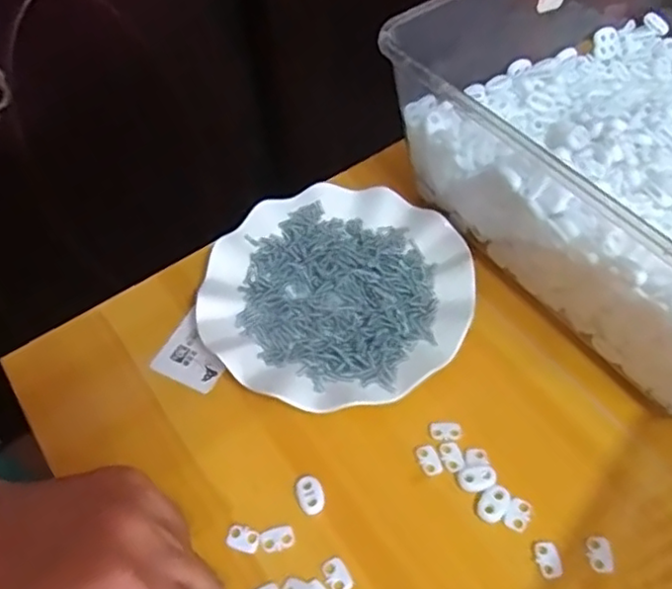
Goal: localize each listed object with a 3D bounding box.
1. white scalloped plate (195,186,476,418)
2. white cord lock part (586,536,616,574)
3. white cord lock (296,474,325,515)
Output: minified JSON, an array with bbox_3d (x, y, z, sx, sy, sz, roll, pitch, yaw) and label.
[{"bbox_3d":[0.001,-0.002,0.452,0.178,0.020,0.178,-2,54,2],"label":"white scalloped plate"},{"bbox_3d":[0.144,0.141,0.351,0.013,0.004,0.019,-3,54,2],"label":"white cord lock part"},{"bbox_3d":[-0.015,0.117,0.377,0.015,0.004,0.022,-19,55,-10],"label":"white cord lock"}]

